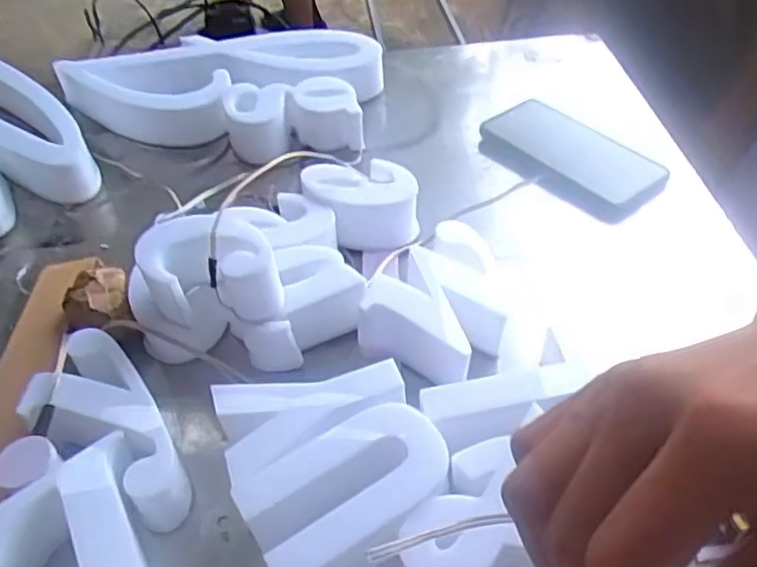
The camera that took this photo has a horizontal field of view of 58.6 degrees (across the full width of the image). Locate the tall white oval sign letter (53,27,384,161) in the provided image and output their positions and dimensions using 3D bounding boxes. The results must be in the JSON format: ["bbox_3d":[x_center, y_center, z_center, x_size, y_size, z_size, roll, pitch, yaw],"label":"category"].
[{"bbox_3d":[-0.178,-0.194,0.686,0.339,0.059,0.161,2,46,9],"label":"tall white oval sign letter"}]

